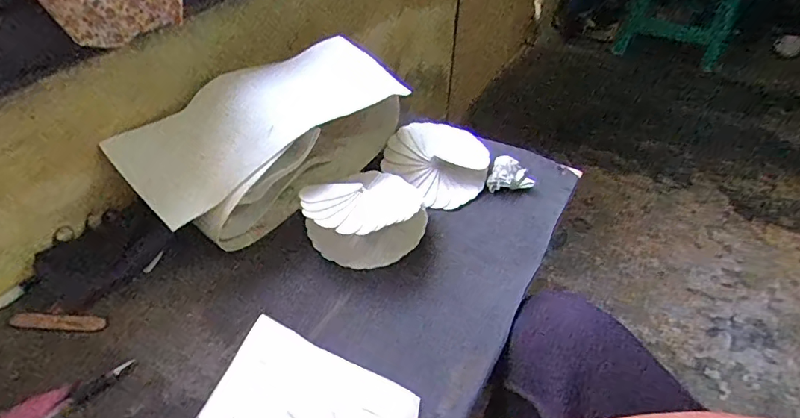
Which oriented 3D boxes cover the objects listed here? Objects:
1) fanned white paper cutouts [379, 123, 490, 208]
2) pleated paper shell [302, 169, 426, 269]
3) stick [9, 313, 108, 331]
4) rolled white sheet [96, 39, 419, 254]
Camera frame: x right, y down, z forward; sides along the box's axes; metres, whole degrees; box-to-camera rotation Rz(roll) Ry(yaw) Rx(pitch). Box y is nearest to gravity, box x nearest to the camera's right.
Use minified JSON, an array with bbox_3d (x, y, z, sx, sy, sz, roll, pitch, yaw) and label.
[{"bbox_3d":[0.051,-0.066,0.663,0.125,0.027,0.135,3,62,-5],"label":"fanned white paper cutouts"},{"bbox_3d":[-0.037,0.005,0.585,0.133,0.057,0.114,-30,52,-31],"label":"pleated paper shell"},{"bbox_3d":[-0.335,0.111,0.497,0.089,0.004,0.016,3,46,-4],"label":"stick"},{"bbox_3d":[-0.150,-0.082,0.629,0.129,0.128,0.336,34,51,29],"label":"rolled white sheet"}]

